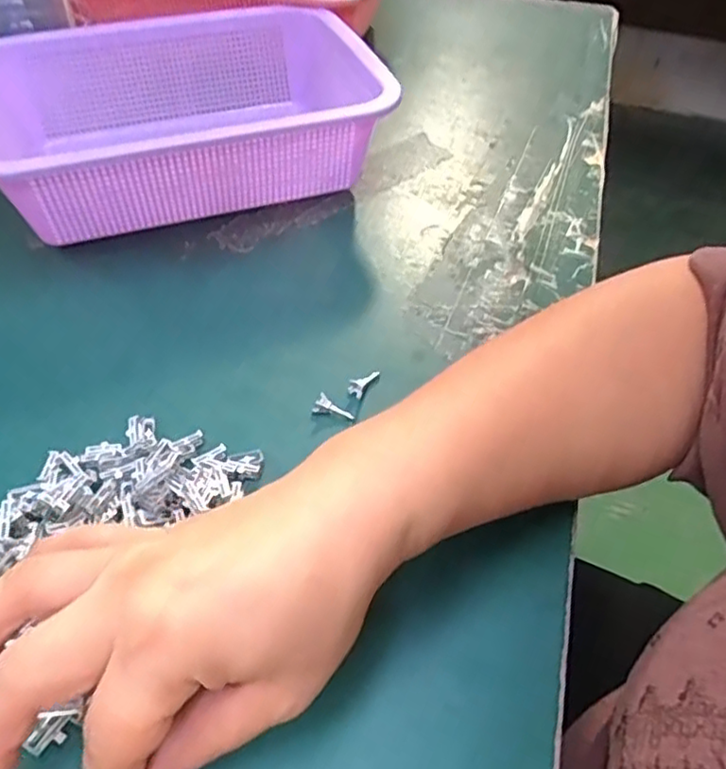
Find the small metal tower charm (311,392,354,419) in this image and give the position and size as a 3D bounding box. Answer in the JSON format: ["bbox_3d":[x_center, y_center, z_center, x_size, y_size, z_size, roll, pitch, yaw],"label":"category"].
[{"bbox_3d":[-0.014,0.012,0.320,0.021,0.009,0.007,21,49,-1],"label":"small metal tower charm"}]

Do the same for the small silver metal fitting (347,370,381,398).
[{"bbox_3d":[0.001,-0.003,0.335,0.009,0.006,0.022,26,52,19],"label":"small silver metal fitting"}]

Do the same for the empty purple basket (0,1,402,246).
[{"bbox_3d":[-0.124,-0.185,0.444,0.250,0.081,0.179,-12,48,-13],"label":"empty purple basket"}]

